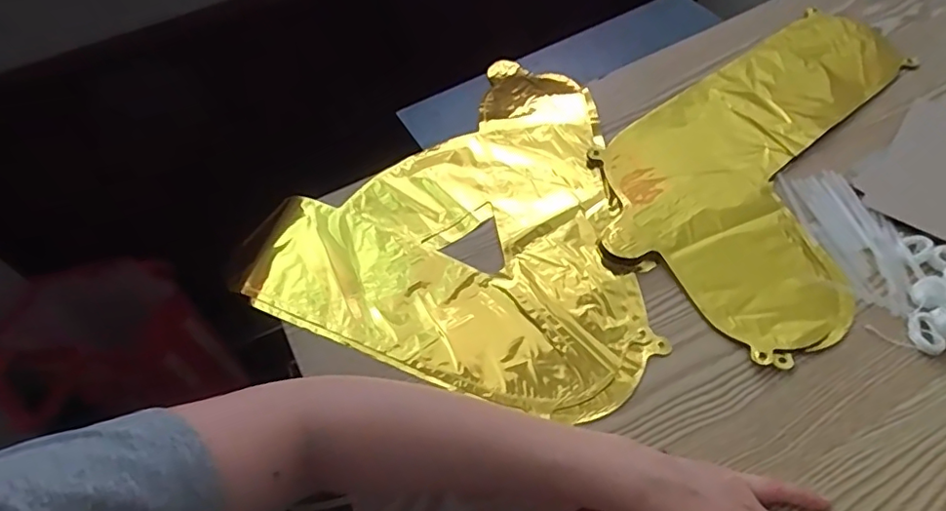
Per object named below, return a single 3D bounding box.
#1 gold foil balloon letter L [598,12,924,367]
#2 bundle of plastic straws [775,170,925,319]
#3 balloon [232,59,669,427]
[{"bbox_3d":[0.293,-0.099,0.532,0.396,0.009,0.240,-38,61,-20],"label":"gold foil balloon letter L"},{"bbox_3d":[0.314,-0.015,0.476,0.061,0.009,0.143,-11,55,-3],"label":"bundle of plastic straws"},{"bbox_3d":[0.015,-0.051,0.531,0.335,0.017,0.351,20,59,17],"label":"balloon"}]

